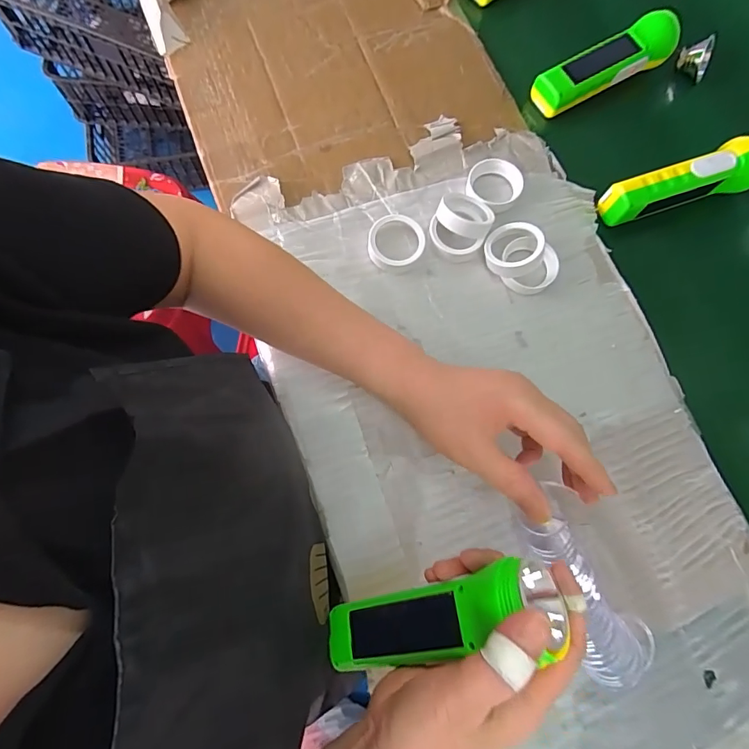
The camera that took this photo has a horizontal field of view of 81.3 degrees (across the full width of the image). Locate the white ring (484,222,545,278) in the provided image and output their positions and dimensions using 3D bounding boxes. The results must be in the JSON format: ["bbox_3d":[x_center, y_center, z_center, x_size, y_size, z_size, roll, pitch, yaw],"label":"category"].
[{"bbox_3d":[0.129,-0.116,0.402,0.051,0.019,0.052,9,69,28],"label":"white ring"}]

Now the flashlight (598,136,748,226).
[{"bbox_3d":[0.293,-0.186,0.417,0.143,0.041,0.045,-13,76,-3],"label":"flashlight"}]

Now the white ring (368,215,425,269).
[{"bbox_3d":[0.020,-0.127,0.411,0.052,0.015,0.052,0,77,1],"label":"white ring"}]

